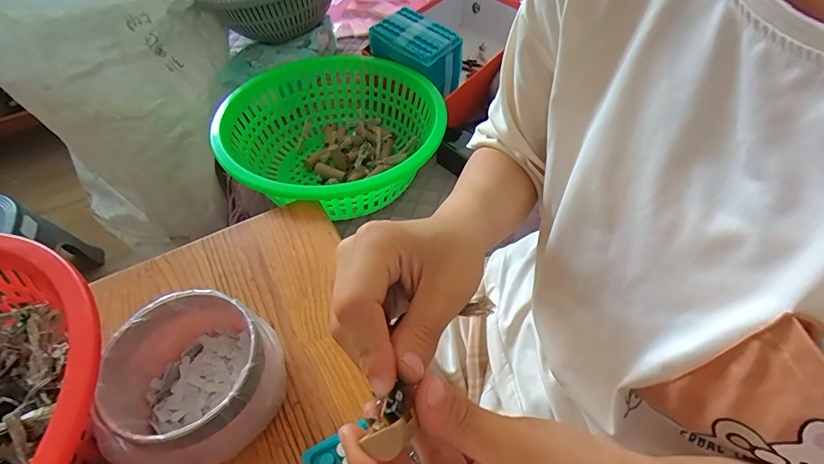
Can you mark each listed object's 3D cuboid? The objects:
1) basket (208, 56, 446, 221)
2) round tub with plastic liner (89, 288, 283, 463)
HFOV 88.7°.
[{"bbox_3d":[-0.115,-0.137,0.650,0.311,0.120,0.314,-2,50,2],"label":"basket"},{"bbox_3d":[-0.171,0.122,0.345,0.115,0.088,0.116,-2,50,2],"label":"round tub with plastic liner"}]

